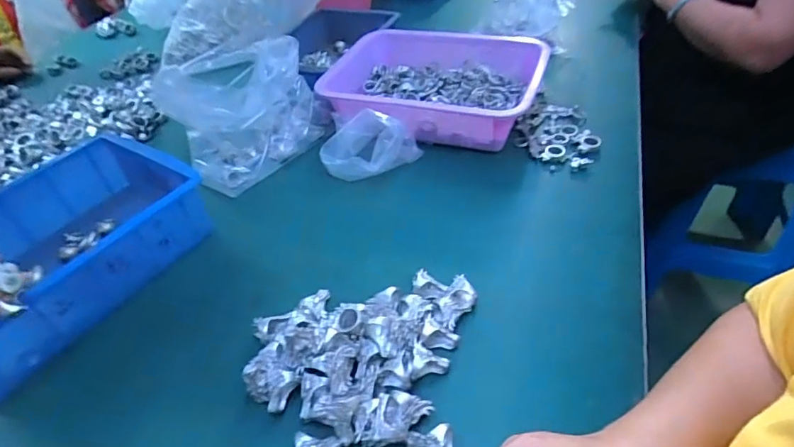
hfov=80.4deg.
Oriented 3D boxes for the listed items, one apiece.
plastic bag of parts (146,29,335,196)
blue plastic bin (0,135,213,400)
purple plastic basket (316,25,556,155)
[{"bbox_3d":[-0.231,-0.174,0.683,0.193,0.110,0.209,-37,51,-27],"label":"plastic bag of parts"},{"bbox_3d":[-0.382,0.025,0.518,0.207,0.072,0.294,23,52,28],"label":"blue plastic bin"},{"bbox_3d":[0.046,-0.192,0.673,0.297,0.080,0.205,13,48,19],"label":"purple plastic basket"}]

